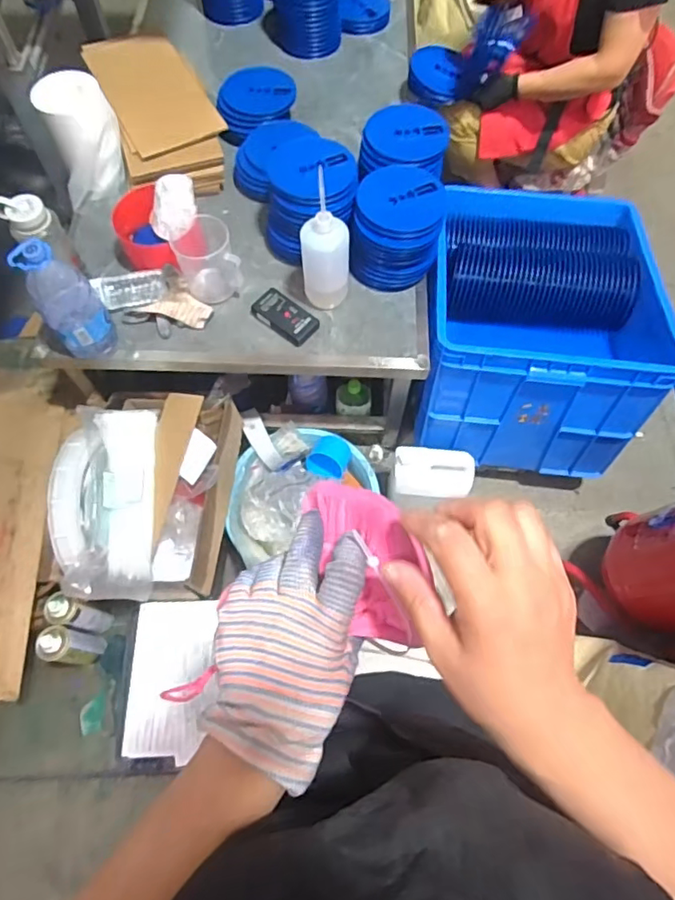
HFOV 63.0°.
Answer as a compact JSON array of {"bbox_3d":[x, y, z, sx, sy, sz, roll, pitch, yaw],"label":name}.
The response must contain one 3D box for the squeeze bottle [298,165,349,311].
[{"bbox_3d":[-0.023,-0.381,1.059,0.093,0.241,0.100,-2,66,-2],"label":"squeeze bottle"}]

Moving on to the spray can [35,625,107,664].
[{"bbox_3d":[-0.534,0.393,1.104,0.064,0.154,0.061,0,66,-1],"label":"spray can"}]

